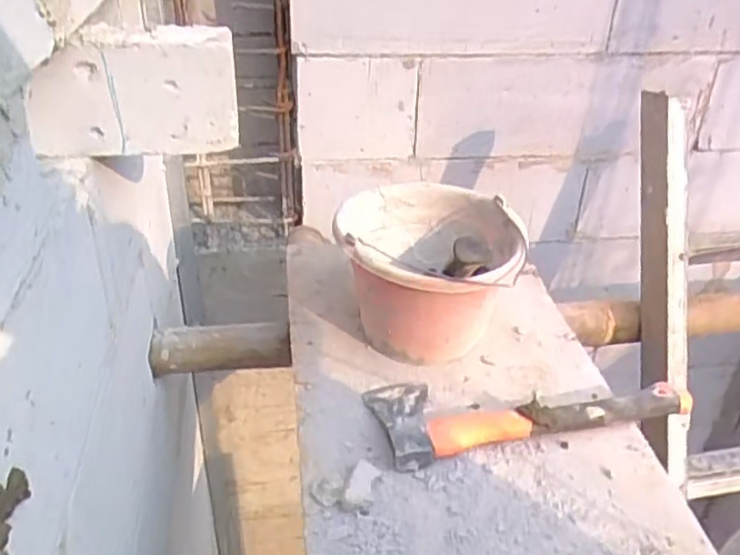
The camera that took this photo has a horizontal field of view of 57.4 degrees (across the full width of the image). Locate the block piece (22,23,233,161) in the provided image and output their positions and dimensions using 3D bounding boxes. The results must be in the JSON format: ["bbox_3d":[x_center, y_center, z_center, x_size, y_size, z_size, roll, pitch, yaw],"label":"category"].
[{"bbox_3d":[-0.252,-0.197,0.727,0.210,0.124,0.062,-1,30,-4],"label":"block piece"}]

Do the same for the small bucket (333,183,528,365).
[{"bbox_3d":[0.068,-0.001,0.840,0.211,0.202,0.264,3,30,2],"label":"small bucket"}]

